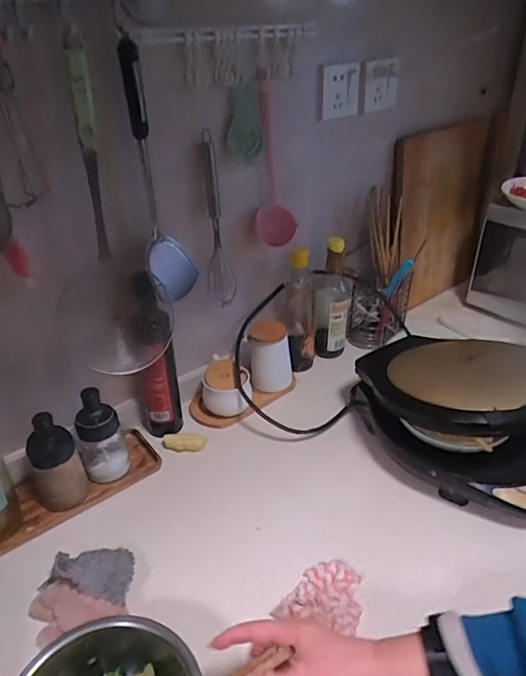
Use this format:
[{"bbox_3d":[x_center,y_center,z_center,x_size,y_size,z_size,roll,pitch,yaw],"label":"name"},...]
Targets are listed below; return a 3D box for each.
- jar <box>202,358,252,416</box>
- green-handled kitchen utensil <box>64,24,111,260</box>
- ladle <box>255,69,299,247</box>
[{"bbox_3d":[-0.060,0.091,0.857,0.078,0.090,0.062,2,33,7],"label":"jar"},{"bbox_3d":[-0.203,-0.217,0.584,0.029,0.245,0.024,-10,34,-12],"label":"green-handled kitchen utensil"},{"bbox_3d":[0.018,-0.266,0.770,0.066,0.250,0.051,-2,33,0],"label":"ladle"}]

